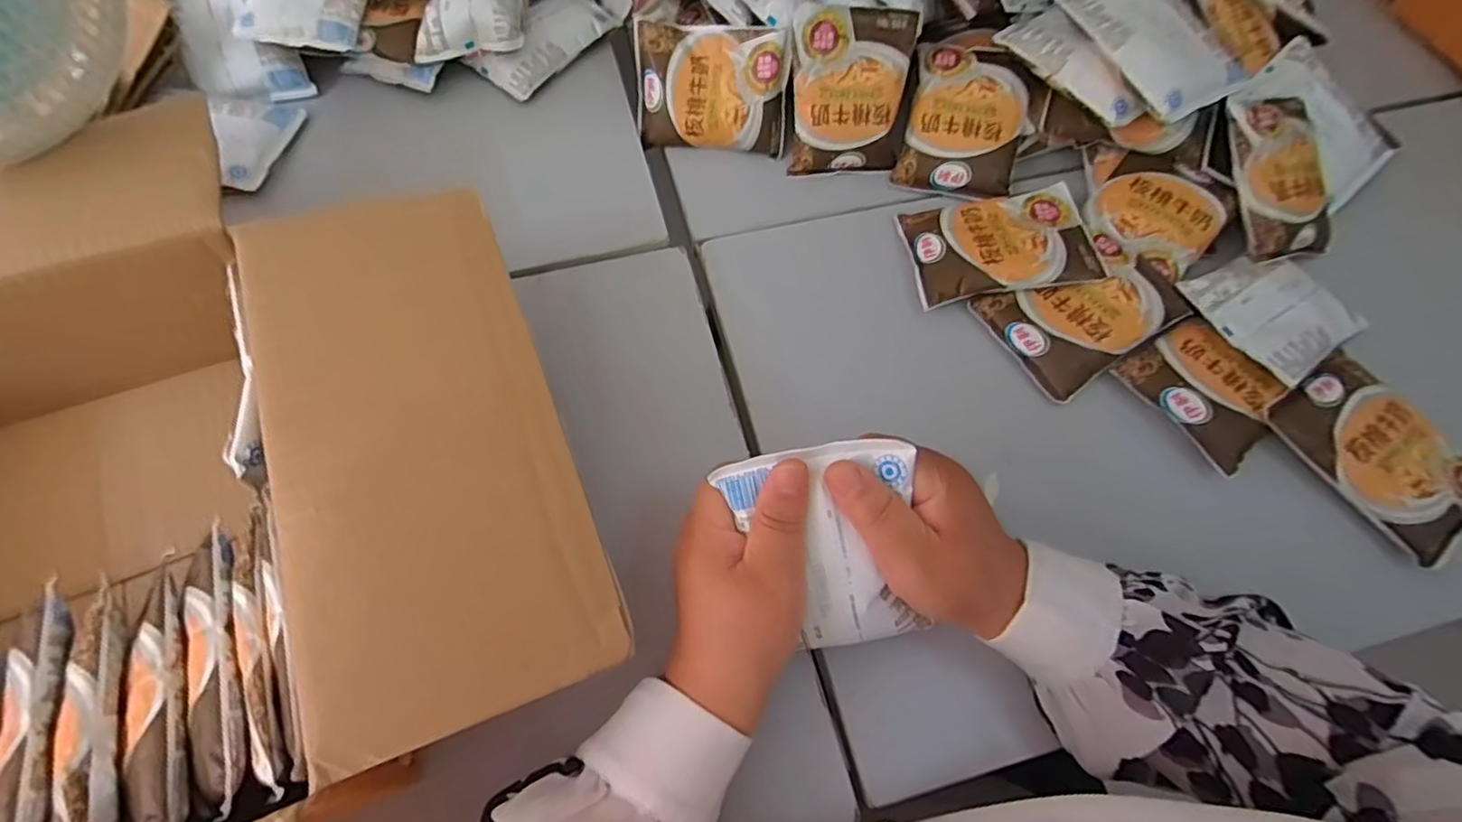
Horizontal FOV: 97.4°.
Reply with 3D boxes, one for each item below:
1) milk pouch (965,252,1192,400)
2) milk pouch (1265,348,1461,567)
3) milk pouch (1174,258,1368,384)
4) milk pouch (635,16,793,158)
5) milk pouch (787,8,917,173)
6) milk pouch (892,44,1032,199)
[{"bbox_3d":[0.256,-0.075,0.469,0.117,0.033,0.092,-28,69,-14],"label":"milk pouch"},{"bbox_3d":[0.424,0.026,0.418,0.082,0.022,0.122,-31,70,-16],"label":"milk pouch"},{"bbox_3d":[0.387,-0.075,0.456,0.097,0.019,0.093,-29,69,-15],"label":"milk pouch"},{"bbox_3d":[-0.016,-0.267,0.534,0.122,0.017,0.092,7,108,7],"label":"milk pouch"},{"bbox_3d":[0.099,-0.257,0.520,0.097,0.025,0.119,-1,109,-1],"label":"milk pouch"},{"bbox_3d":[0.194,-0.241,0.531,0.096,0.021,0.123,12,91,11],"label":"milk pouch"}]

